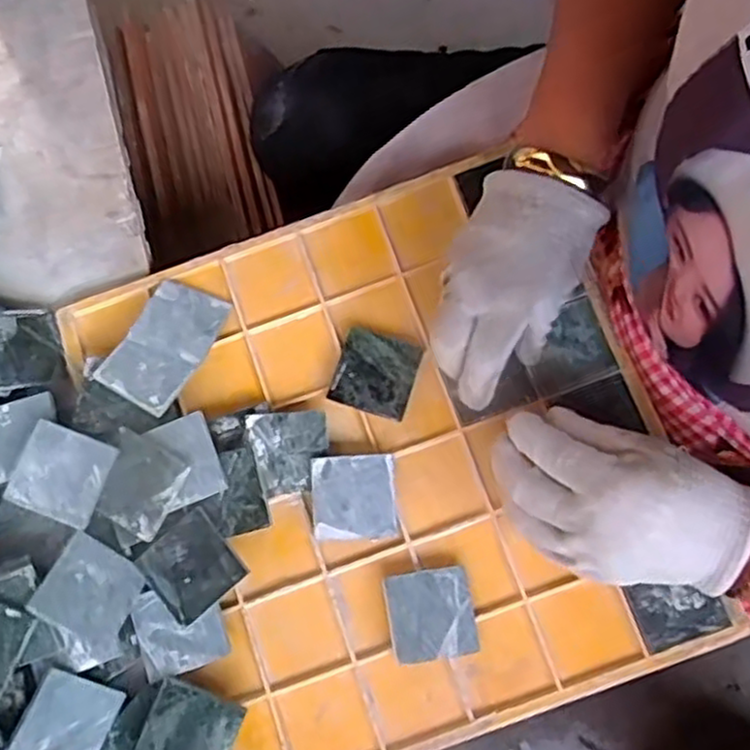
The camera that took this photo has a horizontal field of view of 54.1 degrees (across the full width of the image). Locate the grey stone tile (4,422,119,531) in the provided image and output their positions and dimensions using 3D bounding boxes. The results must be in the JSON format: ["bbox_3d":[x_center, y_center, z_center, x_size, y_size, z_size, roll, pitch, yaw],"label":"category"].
[{"bbox_3d":[-0.181,0.057,0.424,0.051,0.006,0.049,21,82,8],"label":"grey stone tile"}]

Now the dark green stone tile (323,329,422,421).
[{"bbox_3d":[-0.001,-0.001,0.455,0.049,0.011,0.048,18,81,8],"label":"dark green stone tile"}]

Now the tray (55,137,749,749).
[{"bbox_3d":[0.006,0.049,0.437,0.305,0.028,0.320,-19,80,-5],"label":"tray"}]

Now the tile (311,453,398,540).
[{"bbox_3d":[-0.013,0.074,0.442,0.048,0.014,0.049,-5,79,4],"label":"tile"}]

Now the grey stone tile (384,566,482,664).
[{"bbox_3d":[0.032,0.138,0.426,0.048,0.012,0.050,-11,79,3],"label":"grey stone tile"}]

